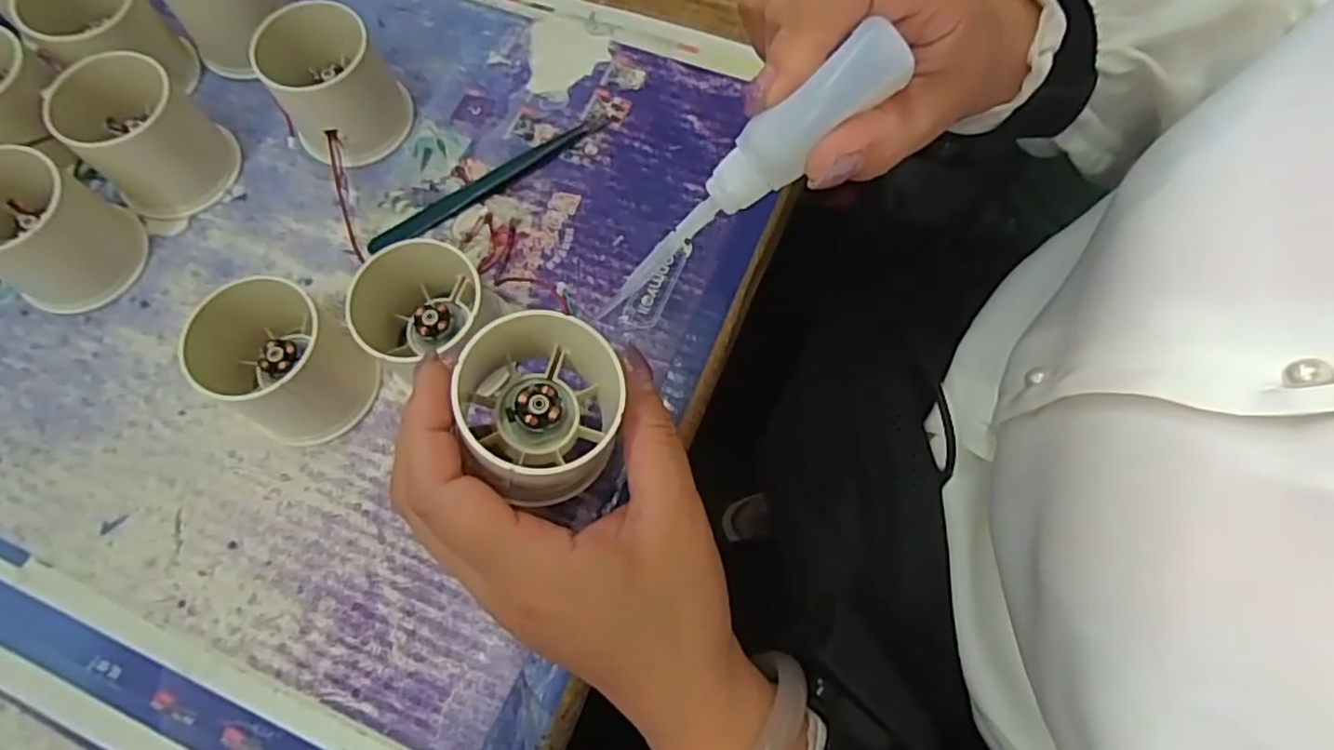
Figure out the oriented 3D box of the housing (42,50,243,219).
[{"bbox_3d":[-0.240,-0.109,0.317,0.062,0.051,0.053,38,75,13],"label":"housing"}]

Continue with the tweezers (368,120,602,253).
[{"bbox_3d":[-0.086,-0.092,0.331,0.123,0.004,0.012,-31,72,-10],"label":"tweezers"}]

